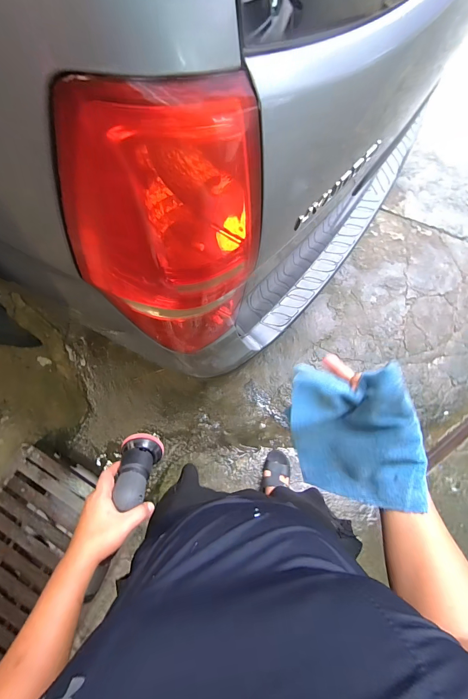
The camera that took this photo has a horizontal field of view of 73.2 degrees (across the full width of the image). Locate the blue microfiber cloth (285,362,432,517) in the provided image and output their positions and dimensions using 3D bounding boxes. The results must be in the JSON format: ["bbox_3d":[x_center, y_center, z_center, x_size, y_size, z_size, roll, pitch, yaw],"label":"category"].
[{"bbox_3d":[0.160,0.121,0.445,0.035,0.174,0.193,-32,109,-49],"label":"blue microfiber cloth"}]

